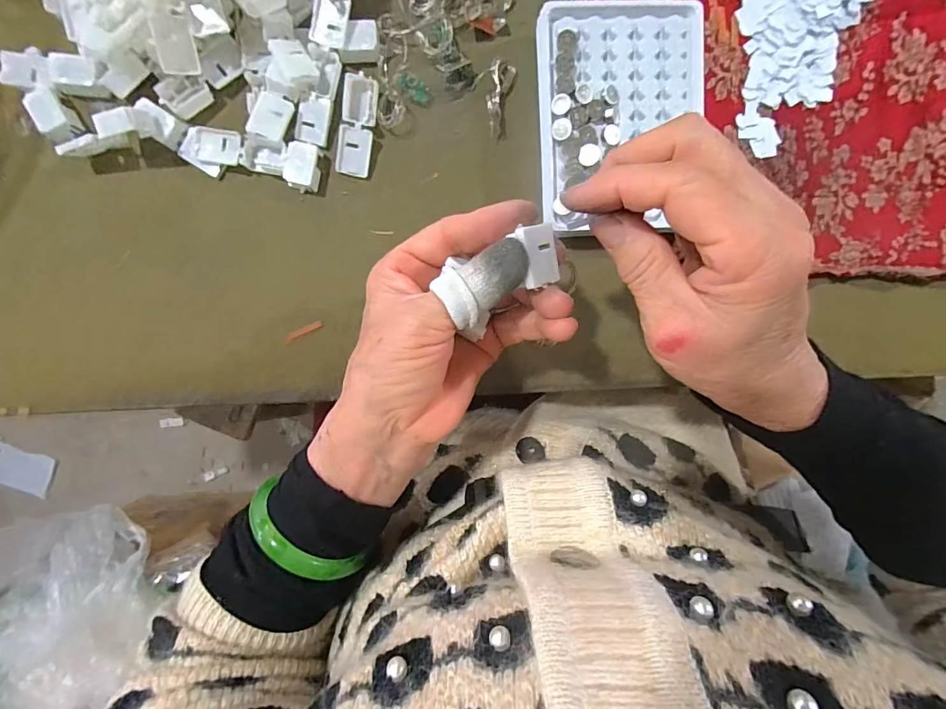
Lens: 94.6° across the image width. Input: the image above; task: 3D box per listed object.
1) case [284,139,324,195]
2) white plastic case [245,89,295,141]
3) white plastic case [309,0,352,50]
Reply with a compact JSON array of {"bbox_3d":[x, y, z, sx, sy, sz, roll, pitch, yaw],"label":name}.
[{"bbox_3d":[-0.104,-0.115,0.267,0.018,0.015,0.027,13,96,-5],"label":"case"},{"bbox_3d":[-0.121,-0.141,0.261,0.021,0.009,0.027,21,83,-10],"label":"white plastic case"},{"bbox_3d":[-0.084,-0.197,0.256,0.020,0.006,0.029,14,96,-5],"label":"white plastic case"}]

